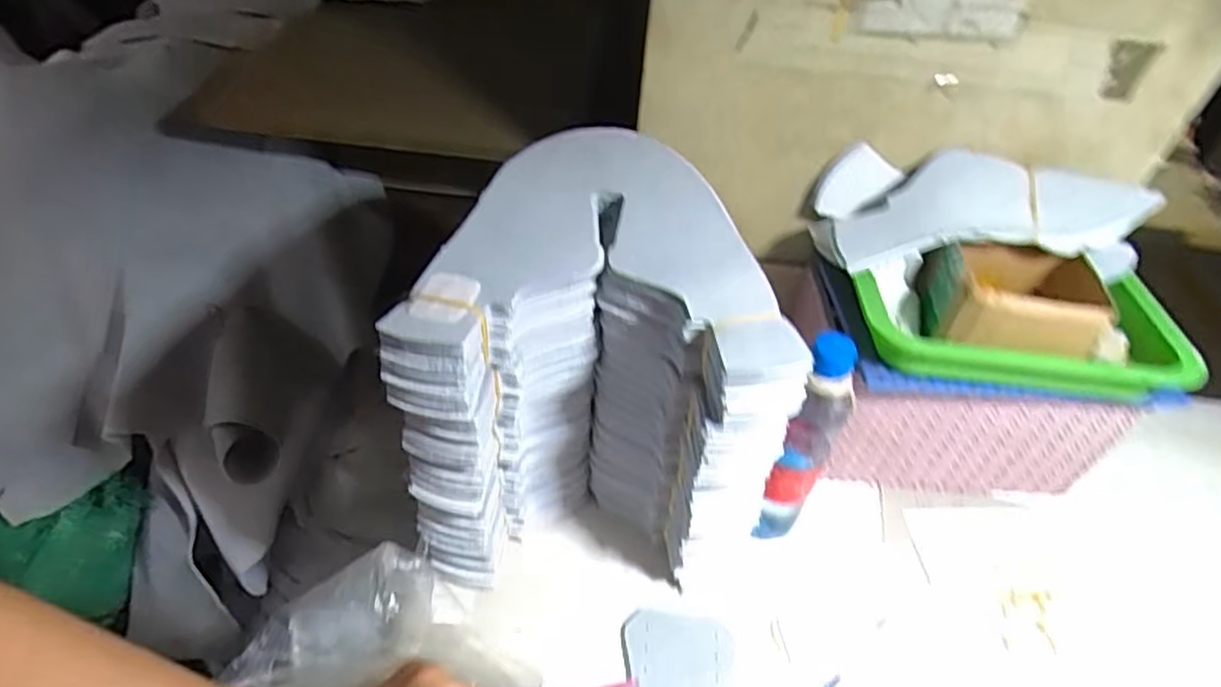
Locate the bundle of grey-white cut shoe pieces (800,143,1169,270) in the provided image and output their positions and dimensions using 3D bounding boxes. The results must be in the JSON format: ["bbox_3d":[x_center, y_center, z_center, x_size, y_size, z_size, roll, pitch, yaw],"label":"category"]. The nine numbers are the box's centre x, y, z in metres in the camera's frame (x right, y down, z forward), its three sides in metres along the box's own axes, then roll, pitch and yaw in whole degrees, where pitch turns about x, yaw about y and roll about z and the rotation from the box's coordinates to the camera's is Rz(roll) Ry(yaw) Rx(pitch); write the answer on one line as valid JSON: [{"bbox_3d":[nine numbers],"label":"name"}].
[{"bbox_3d":[0.307,-0.109,0.575,0.263,0.072,0.100,1,43,12],"label":"bundle of grey-white cut shoe pieces"}]

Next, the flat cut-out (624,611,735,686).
[{"bbox_3d":[0.054,0.255,0.518,0.079,0.005,0.109,0,42,-3],"label":"flat cut-out"}]

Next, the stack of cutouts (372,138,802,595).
[{"bbox_3d":[-0.019,0.014,0.561,0.246,0.272,0.246,2,44,-5],"label":"stack of cutouts"}]

